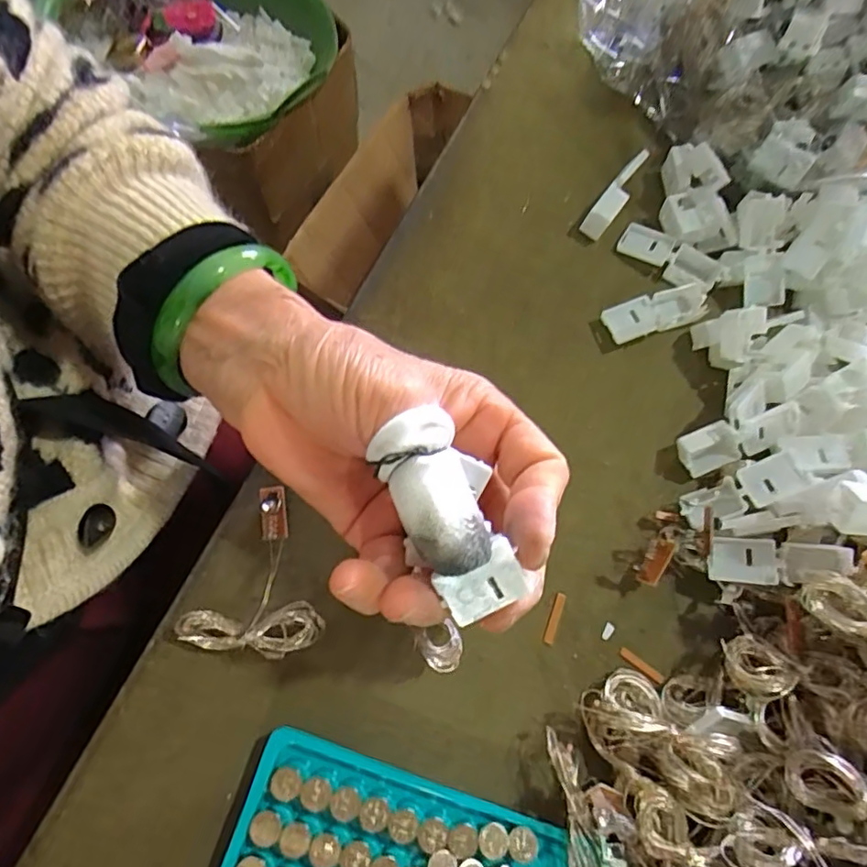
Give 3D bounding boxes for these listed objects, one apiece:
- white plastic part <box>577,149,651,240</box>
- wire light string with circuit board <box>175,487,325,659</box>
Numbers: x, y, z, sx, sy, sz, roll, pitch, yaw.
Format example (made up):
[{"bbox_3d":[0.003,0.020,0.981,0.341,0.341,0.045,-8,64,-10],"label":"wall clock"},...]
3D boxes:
[{"bbox_3d":[0.104,-0.133,0.321,0.013,0.014,0.058,38,73,6],"label":"white plastic part"},{"bbox_3d":[-0.065,0.061,0.238,0.048,0.019,0.067,25,72,1],"label":"wire light string with circuit board"}]

